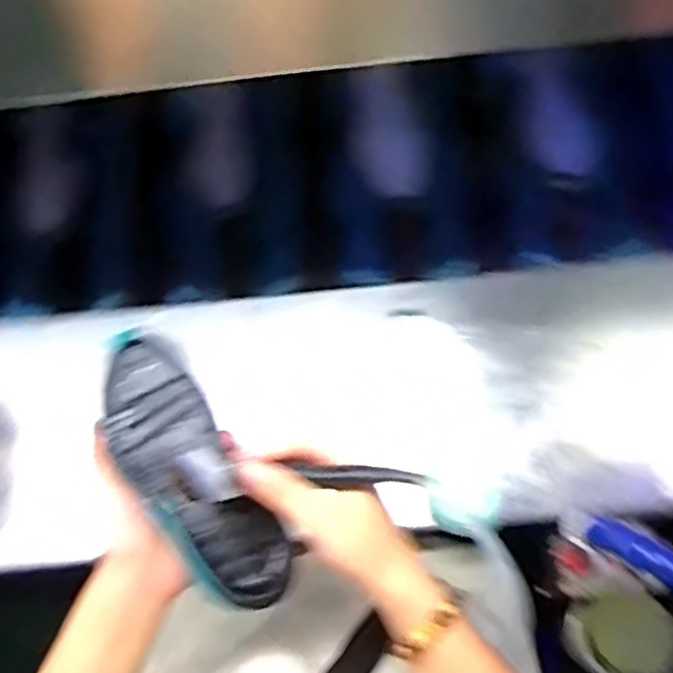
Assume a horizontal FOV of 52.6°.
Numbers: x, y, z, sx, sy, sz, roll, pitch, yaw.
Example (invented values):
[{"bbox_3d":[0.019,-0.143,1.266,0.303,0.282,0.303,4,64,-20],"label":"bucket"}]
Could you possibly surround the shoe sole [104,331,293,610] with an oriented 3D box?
[{"bbox_3d":[-0.101,0.090,0.457,0.066,0.033,0.196,-30,80,-9],"label":"shoe sole"}]

